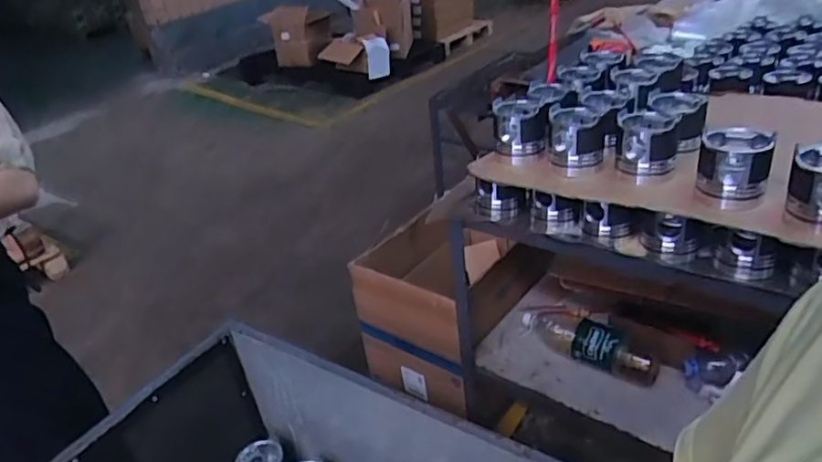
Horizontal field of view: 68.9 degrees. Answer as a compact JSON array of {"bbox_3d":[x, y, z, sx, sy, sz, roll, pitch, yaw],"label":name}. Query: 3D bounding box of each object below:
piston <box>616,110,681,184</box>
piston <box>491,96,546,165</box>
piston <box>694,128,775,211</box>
[{"bbox_3d":[0.403,-0.149,1.025,0.095,0.086,0.104,5,34,20],"label":"piston"},{"bbox_3d":[0.207,-0.195,1.142,0.095,0.096,0.107,-6,31,4],"label":"piston"},{"bbox_3d":[0.498,-0.100,0.928,0.095,0.100,0.095,9,35,25],"label":"piston"}]

